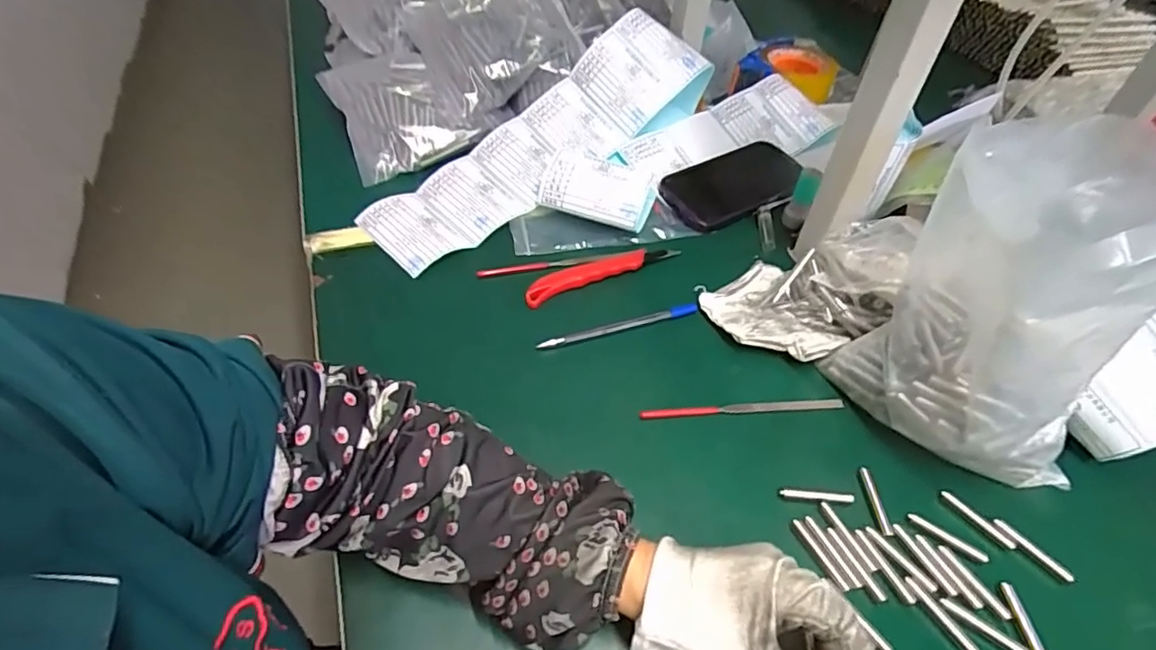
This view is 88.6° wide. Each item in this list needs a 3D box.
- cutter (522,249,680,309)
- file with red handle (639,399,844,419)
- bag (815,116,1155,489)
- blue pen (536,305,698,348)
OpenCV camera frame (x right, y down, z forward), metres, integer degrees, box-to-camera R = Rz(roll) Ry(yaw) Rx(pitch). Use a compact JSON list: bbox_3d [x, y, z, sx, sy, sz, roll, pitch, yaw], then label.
[{"bbox_3d":[0.023,-0.050,0.530,0.152,0.010,0.024,-19,52,-21],"label":"cutter"},{"bbox_3d":[0.123,0.062,0.442,0.155,0.004,0.009,-2,48,-7],"label":"file with red handle"},{"bbox_3d":[0.271,-0.001,0.367,0.136,0.212,0.116,1,47,-4],"label":"bag"},{"bbox_3d":[0.035,0.001,0.490,0.140,0.005,0.009,-13,50,-16],"label":"blue pen"}]

